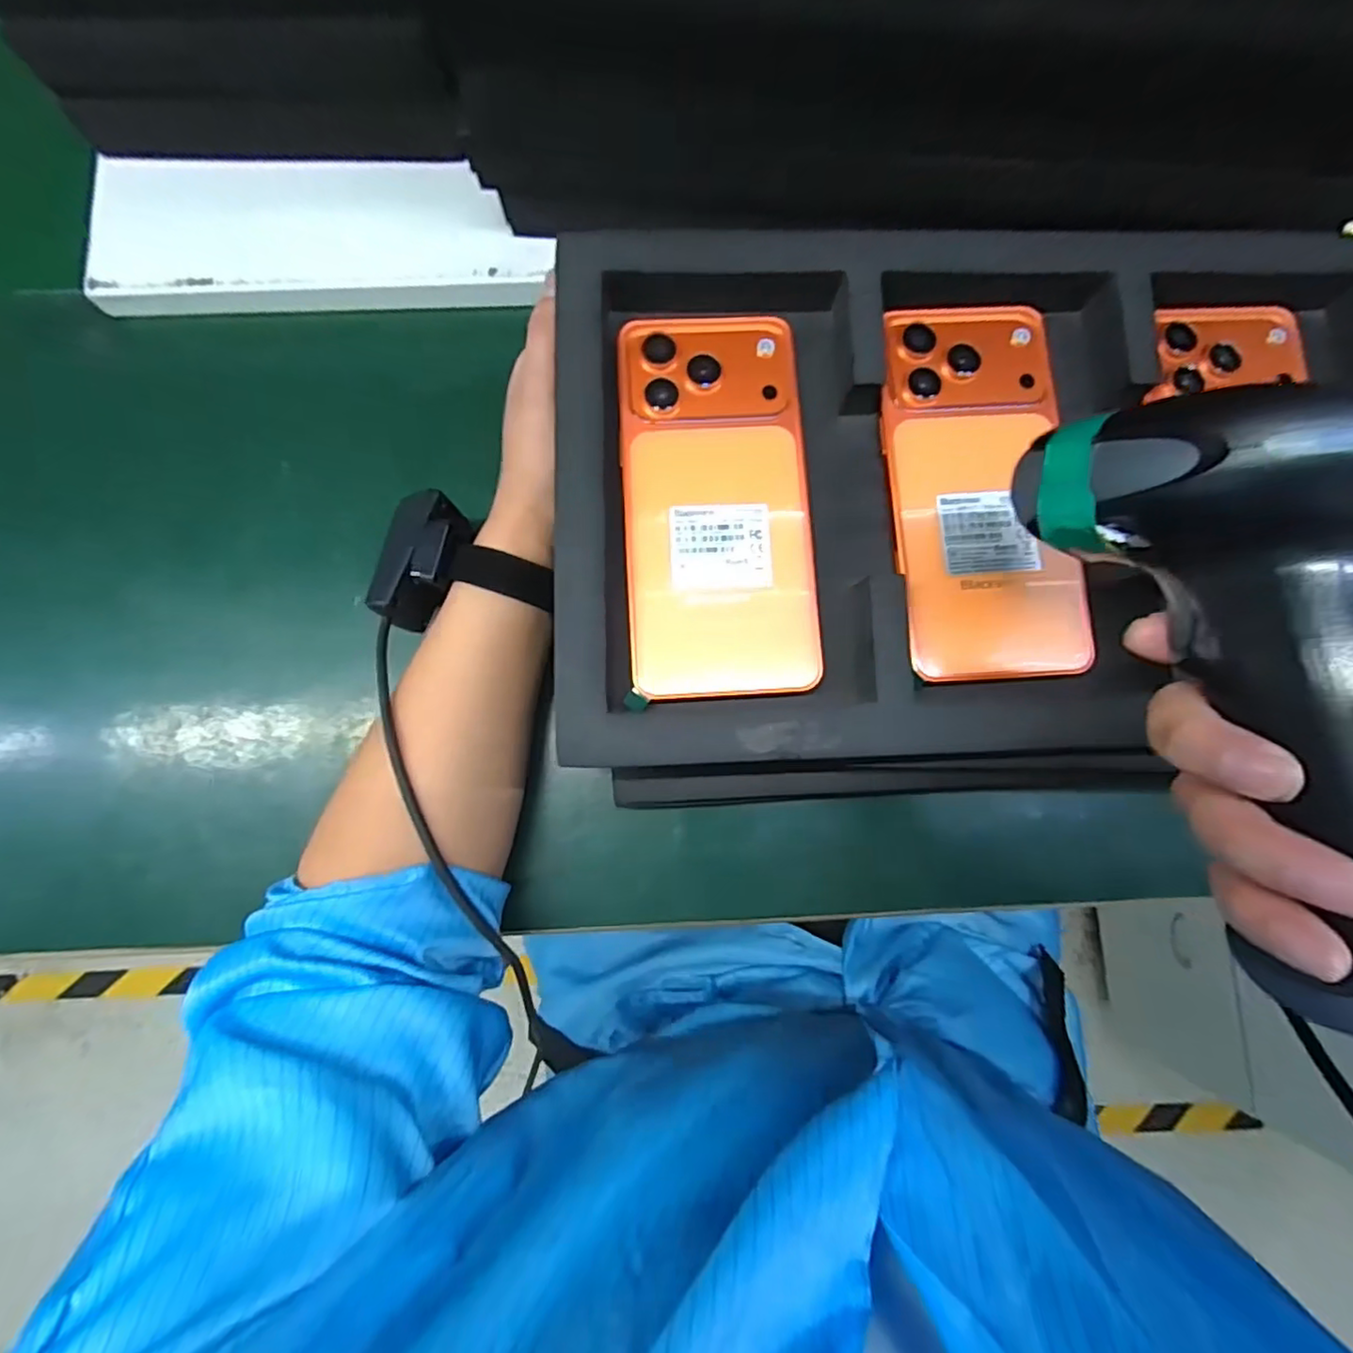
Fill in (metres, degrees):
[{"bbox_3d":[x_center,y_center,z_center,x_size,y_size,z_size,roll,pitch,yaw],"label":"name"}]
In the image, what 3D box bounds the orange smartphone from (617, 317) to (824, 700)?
[{"bbox_3d":[0.017,-0.072,0.257,0.076,0.008,0.160,-3,85,0],"label":"orange smartphone"}]

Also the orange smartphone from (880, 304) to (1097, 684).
[{"bbox_3d":[0.129,-0.081,0.262,0.076,0.007,0.162,-2,83,-2],"label":"orange smartphone"}]

